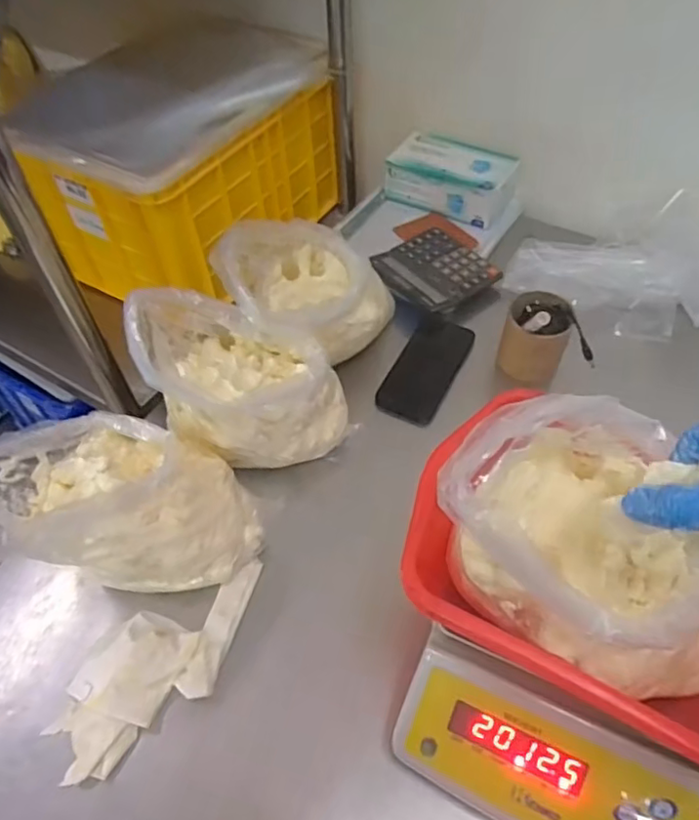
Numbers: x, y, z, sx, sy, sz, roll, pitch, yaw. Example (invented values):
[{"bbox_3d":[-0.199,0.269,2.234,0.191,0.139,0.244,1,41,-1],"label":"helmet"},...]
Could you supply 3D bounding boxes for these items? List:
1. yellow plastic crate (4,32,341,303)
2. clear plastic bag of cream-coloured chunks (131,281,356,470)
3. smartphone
[{"bbox_3d":[-0.255,-0.403,0.969,0.275,0.252,0.426,26,58,21],"label":"yellow plastic crate"},{"bbox_3d":[-0.107,-0.029,0.637,0.187,0.207,0.137,8,54,9],"label":"clear plastic bag of cream-coloured chunks"},{"bbox_3d":[0.104,-0.055,0.800,0.079,0.015,0.174,22,58,18],"label":"smartphone"}]

